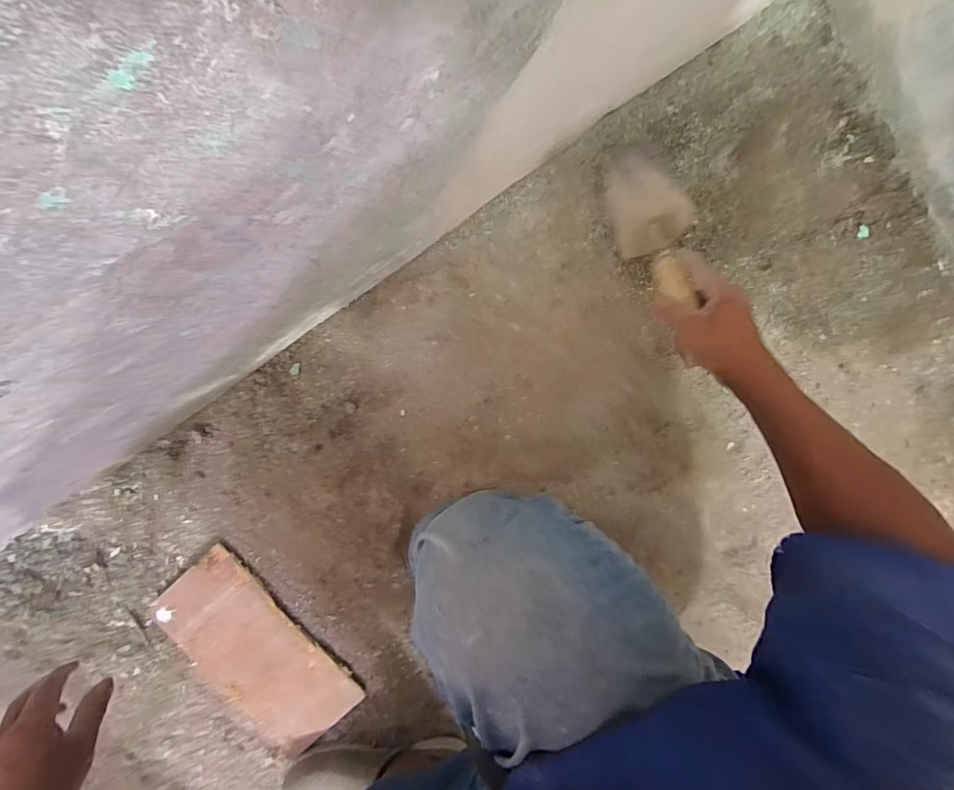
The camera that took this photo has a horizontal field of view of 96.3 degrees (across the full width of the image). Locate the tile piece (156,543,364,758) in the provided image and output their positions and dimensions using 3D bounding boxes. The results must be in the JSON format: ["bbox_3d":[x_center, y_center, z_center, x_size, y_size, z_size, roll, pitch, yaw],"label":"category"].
[{"bbox_3d":[-0.314,0.369,0.607,0.145,0.018,0.296,-39,95,4],"label":"tile piece"}]

